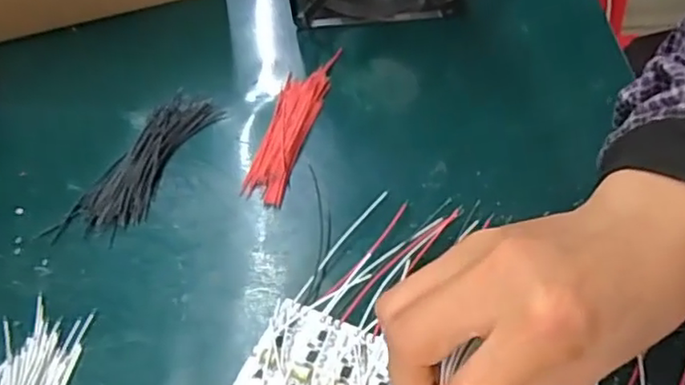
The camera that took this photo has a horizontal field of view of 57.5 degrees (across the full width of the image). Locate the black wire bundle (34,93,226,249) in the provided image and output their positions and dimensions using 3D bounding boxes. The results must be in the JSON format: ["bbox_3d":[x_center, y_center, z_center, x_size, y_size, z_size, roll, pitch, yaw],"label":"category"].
[{"bbox_3d":[-0.121,-0.018,0.377,0.043,0.010,0.115,18,54,19],"label":"black wire bundle"}]

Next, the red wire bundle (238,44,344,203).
[{"bbox_3d":[-0.032,-0.046,0.390,0.030,0.009,0.124,8,51,11],"label":"red wire bundle"}]

